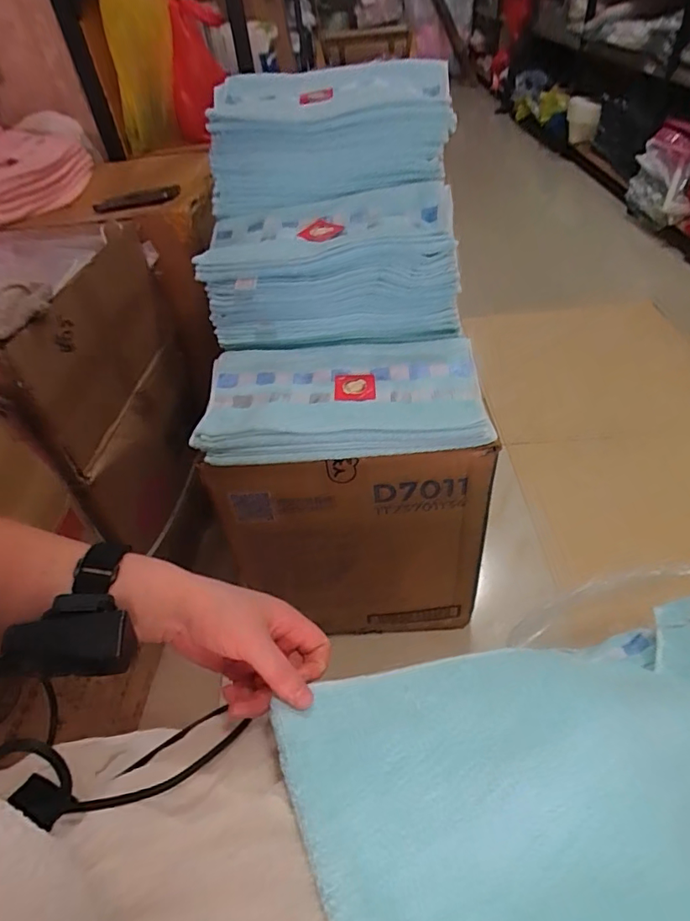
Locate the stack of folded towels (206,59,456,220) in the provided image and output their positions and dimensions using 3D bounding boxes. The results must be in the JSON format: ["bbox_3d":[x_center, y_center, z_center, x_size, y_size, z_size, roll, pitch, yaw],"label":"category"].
[{"bbox_3d":[-0.026,-0.481,0.756,0.344,0.137,0.165,-4,44,3],"label":"stack of folded towels"}]

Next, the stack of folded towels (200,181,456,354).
[{"bbox_3d":[-0.022,-0.274,0.727,0.335,0.138,0.186,-5,44,2],"label":"stack of folded towels"}]

